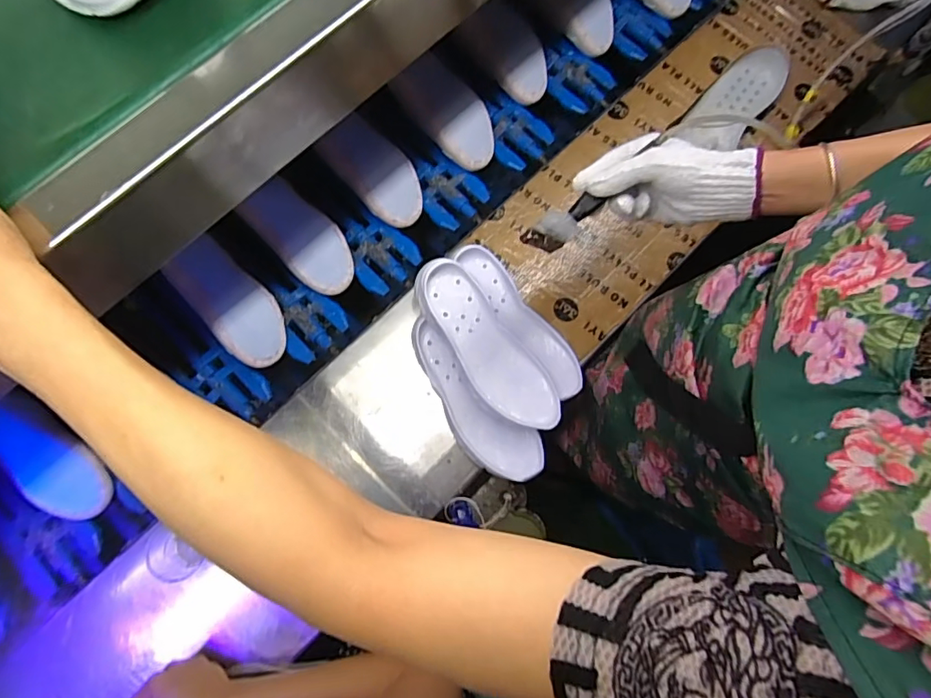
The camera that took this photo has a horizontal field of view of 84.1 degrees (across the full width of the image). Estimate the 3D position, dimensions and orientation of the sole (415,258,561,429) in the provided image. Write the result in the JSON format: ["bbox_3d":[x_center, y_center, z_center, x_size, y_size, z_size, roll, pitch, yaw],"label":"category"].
[{"bbox_3d":[0.026,-0.005,0.618,0.082,0.036,0.229,-34,81,-7],"label":"sole"}]

